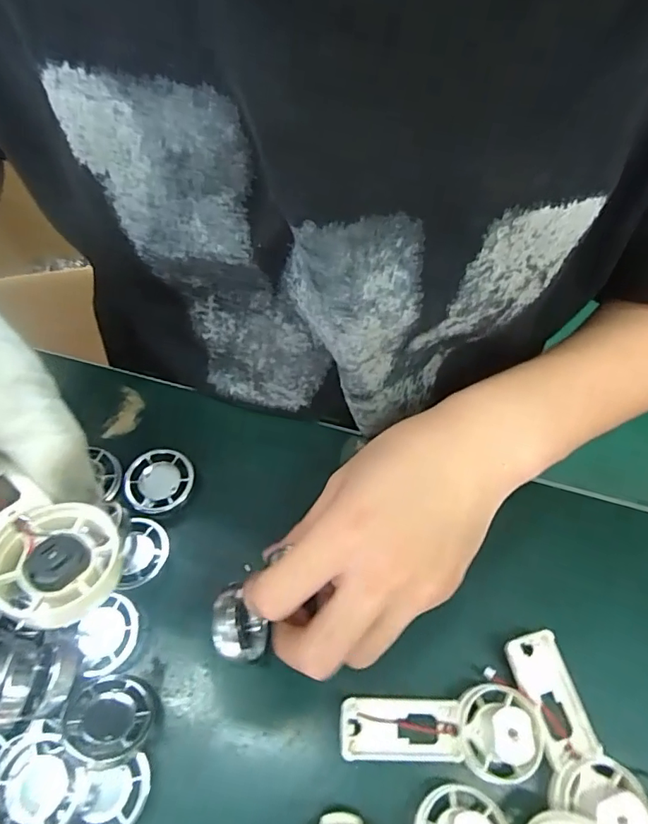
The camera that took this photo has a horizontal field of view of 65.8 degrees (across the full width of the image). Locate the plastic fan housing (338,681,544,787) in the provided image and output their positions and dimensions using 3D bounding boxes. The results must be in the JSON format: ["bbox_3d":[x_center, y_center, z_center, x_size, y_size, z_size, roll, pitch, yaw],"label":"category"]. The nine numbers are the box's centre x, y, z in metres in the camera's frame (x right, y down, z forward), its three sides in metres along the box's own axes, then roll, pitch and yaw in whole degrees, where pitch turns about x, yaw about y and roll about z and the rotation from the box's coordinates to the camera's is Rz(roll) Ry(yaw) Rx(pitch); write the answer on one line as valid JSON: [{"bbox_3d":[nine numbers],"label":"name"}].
[{"bbox_3d":[0.053,0.146,0.231,0.089,0.030,0.036,4,62,-1],"label":"plastic fan housing"}]

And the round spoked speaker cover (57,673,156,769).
[{"bbox_3d":[-0.098,0.139,0.227,0.038,0.016,0.033,4,62,-1],"label":"round spoked speaker cover"}]

